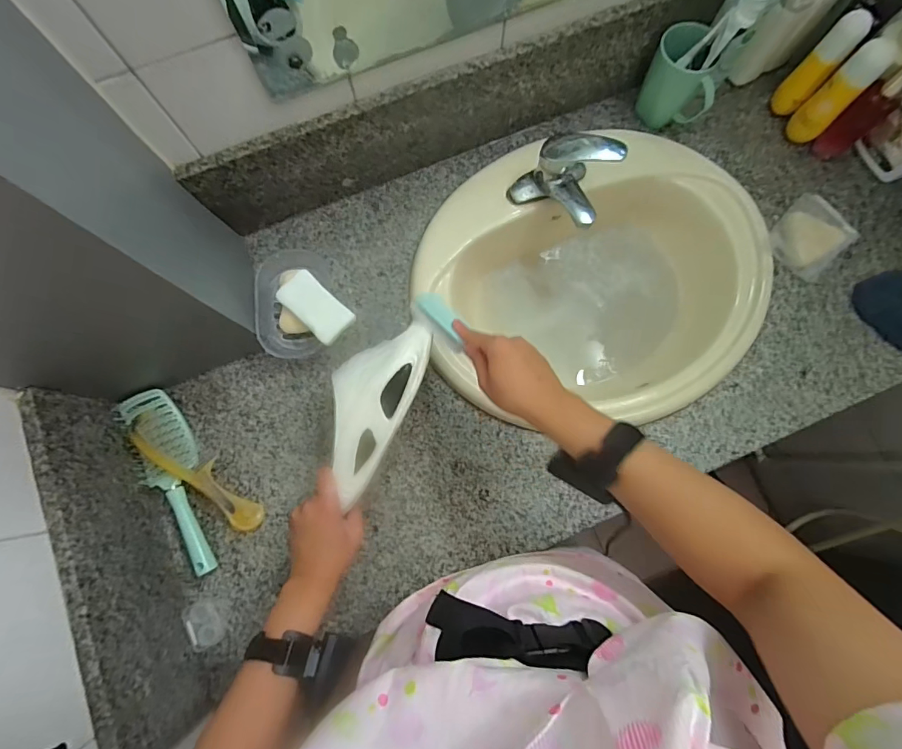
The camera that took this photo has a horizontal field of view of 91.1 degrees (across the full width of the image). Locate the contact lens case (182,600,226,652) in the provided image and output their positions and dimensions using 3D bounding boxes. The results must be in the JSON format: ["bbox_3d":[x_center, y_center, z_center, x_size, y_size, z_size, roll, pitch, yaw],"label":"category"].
[{"bbox_3d":[-0.316,0.320,0.566,0.036,0.019,0.057,-30,81,-5],"label":"contact lens case"}]

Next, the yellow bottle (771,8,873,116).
[{"bbox_3d":[0.531,-0.443,0.646,0.042,0.145,0.047,40,83,7],"label":"yellow bottle"}]

